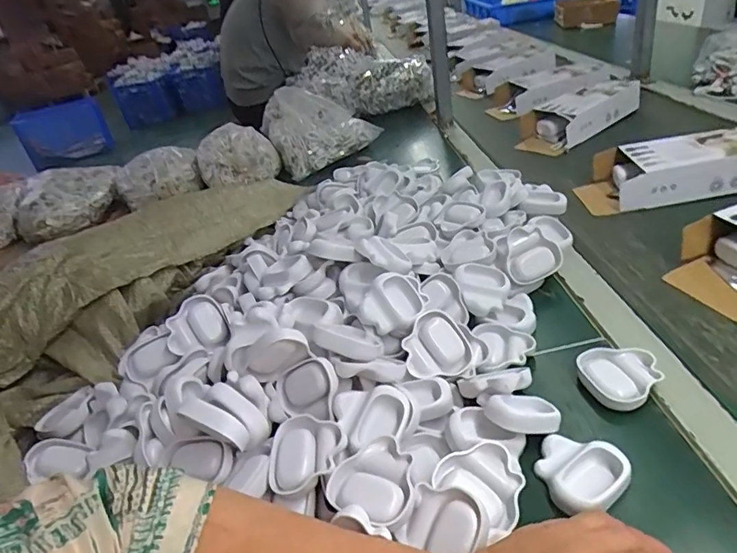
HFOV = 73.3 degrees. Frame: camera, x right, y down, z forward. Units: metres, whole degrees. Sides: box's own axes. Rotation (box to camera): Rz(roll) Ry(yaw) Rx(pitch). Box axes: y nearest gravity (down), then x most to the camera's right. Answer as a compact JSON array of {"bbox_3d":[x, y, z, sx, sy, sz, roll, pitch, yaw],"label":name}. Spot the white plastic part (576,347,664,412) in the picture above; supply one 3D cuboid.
[{"bbox_3d":[0.222,0.089,0.435,0.060,0.016,0.063,-17,33,9],"label":"white plastic part"}]

